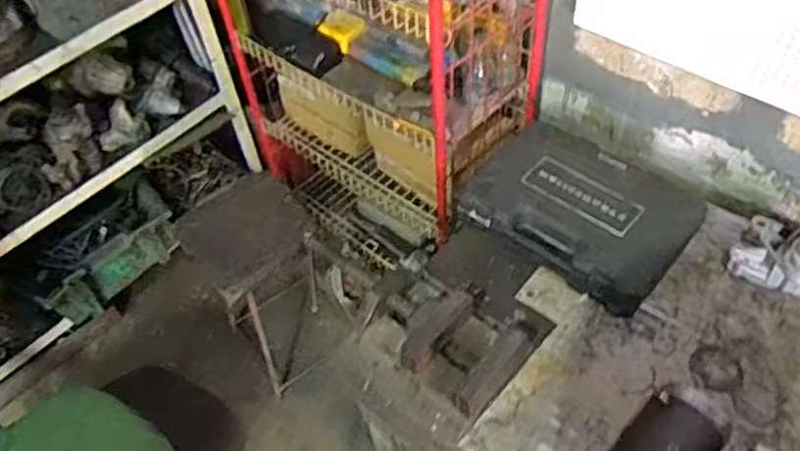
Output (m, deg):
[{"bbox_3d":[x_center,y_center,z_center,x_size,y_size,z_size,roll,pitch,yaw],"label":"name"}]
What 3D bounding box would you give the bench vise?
[{"bbox_3d":[0.079,0.158,1.147,0.251,0.122,0.208,33,61,26],"label":"bench vise"}]

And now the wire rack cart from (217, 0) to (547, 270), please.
[{"bbox_3d":[-0.073,-0.387,1.536,0.708,1.035,0.335,32,61,26],"label":"wire rack cart"}]

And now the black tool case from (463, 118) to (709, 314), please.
[{"bbox_3d":[0.324,-0.038,1.273,0.386,0.088,0.281,29,59,24],"label":"black tool case"}]

